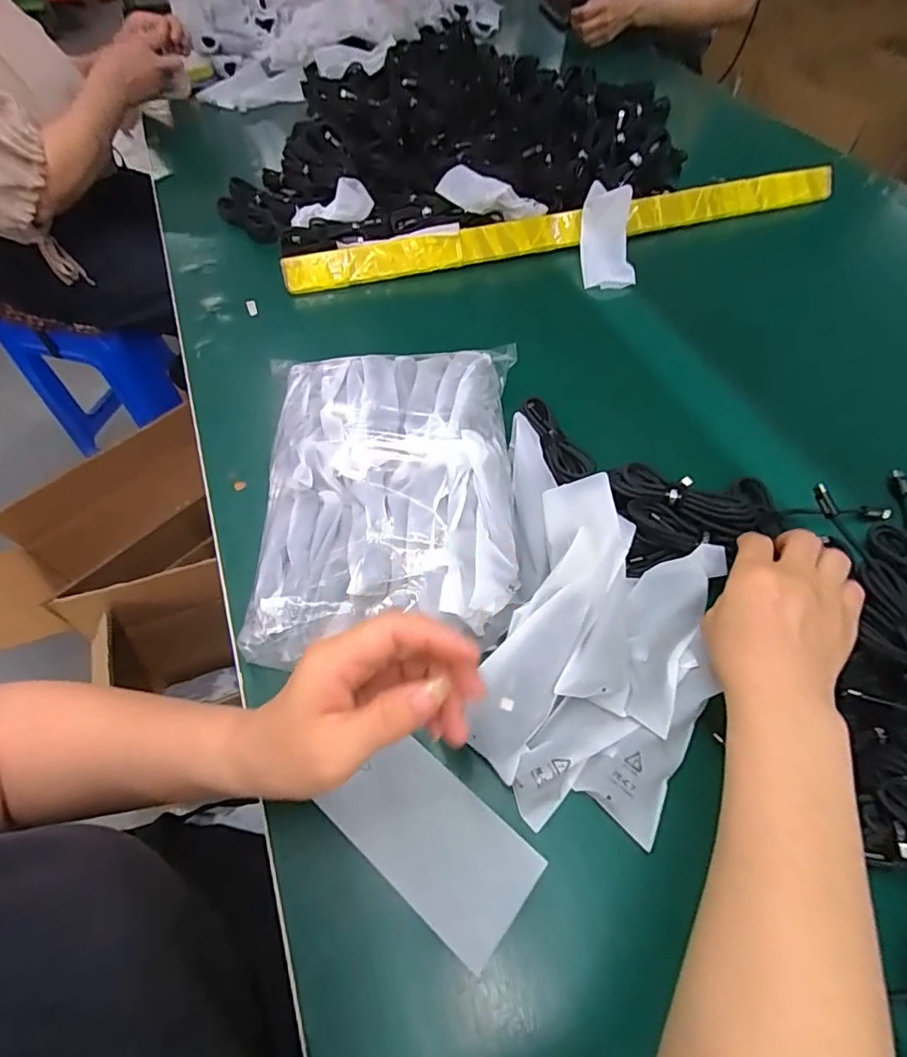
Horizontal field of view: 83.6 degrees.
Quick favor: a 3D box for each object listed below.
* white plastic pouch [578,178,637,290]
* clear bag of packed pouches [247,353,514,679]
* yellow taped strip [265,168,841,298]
[{"bbox_3d":[0.193,-0.366,0.637,0.061,0.015,0.145,3,78,3],"label":"white plastic pouch"},{"bbox_3d":[-0.053,-0.043,0.404,0.200,0.054,0.283,0,58,2],"label":"clear bag of packed pouches"},{"bbox_3d":[0.155,-0.390,0.660,0.733,0.034,0.039,-13,58,-7],"label":"yellow taped strip"}]

